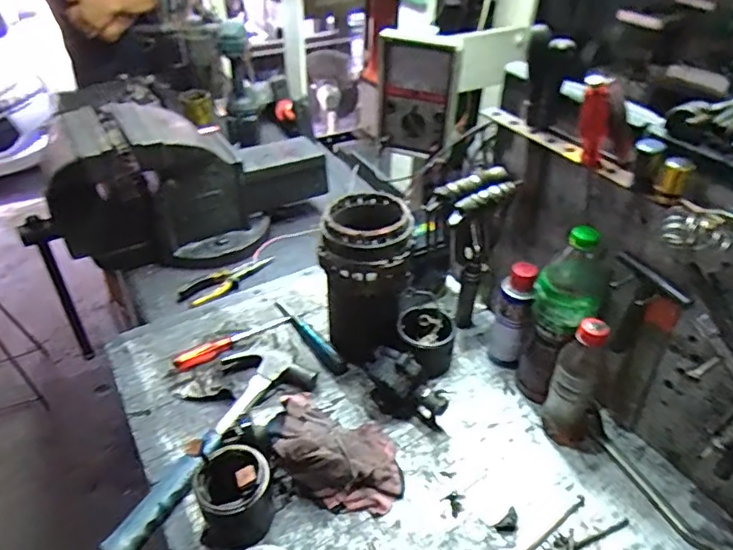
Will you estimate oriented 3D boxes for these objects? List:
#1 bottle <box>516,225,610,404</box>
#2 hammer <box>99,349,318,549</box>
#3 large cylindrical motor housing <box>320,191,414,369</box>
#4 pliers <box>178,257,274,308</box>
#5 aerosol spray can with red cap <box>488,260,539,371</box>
[{"bbox_3d":[0.260,0.060,0.713,0.077,0.263,0.081,-12,41,-16],"label":"bottle"},{"bbox_3d":[-0.208,0.211,0.709,0.123,0.032,0.334,21,43,23],"label":"hammer"},{"bbox_3d":[0.001,0.007,0.806,0.124,0.227,0.123,3,39,1],"label":"large cylindrical motor housing"},{"bbox_3d":[-0.259,0.005,1.025,0.069,0.012,0.190,28,46,28],"label":"pliers"},{"bbox_3d":[0.208,0.063,0.787,0.055,0.169,0.050,12,40,13],"label":"aerosol spray can with red cap"}]

